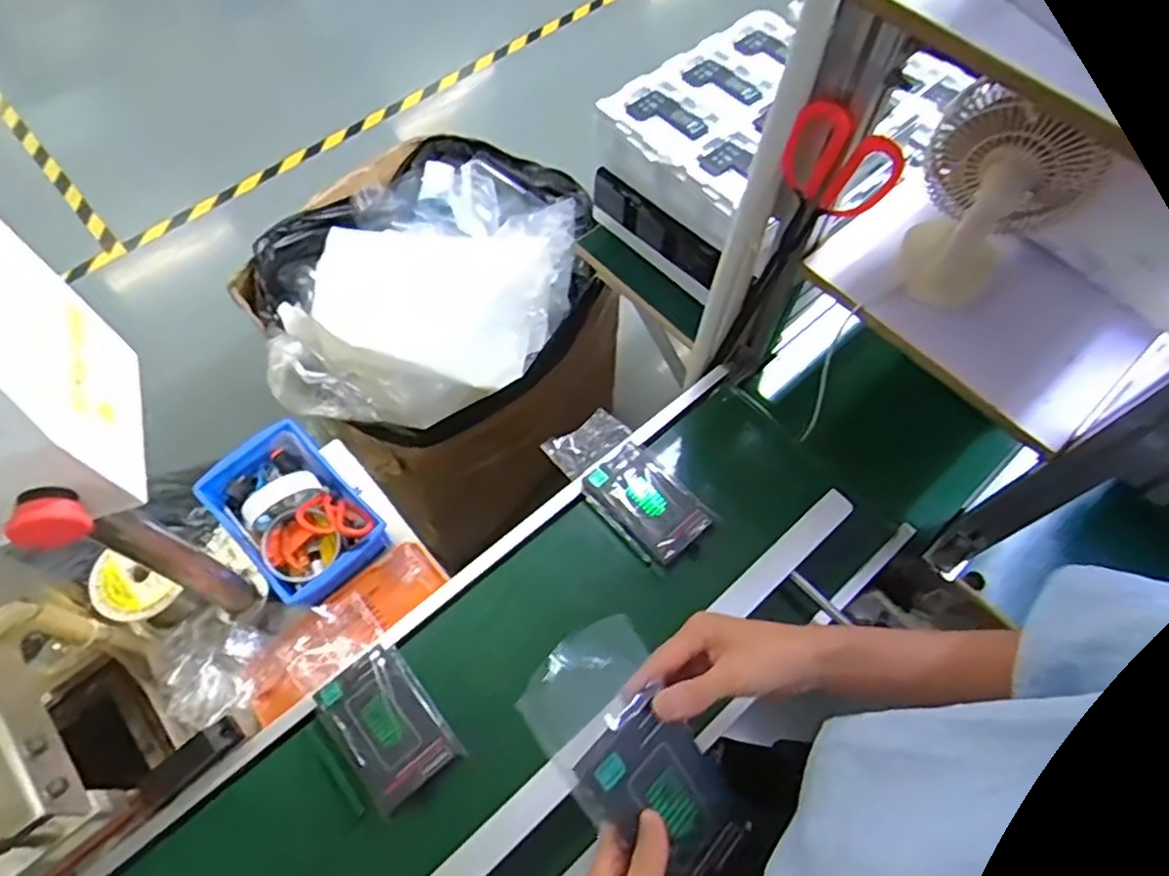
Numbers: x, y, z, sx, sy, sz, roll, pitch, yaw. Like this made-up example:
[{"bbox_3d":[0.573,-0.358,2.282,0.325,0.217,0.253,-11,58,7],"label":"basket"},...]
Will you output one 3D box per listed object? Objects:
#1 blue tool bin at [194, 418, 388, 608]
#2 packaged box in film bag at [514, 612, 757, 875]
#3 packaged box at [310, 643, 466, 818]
[{"bbox_3d":[-0.351,0.087,0.830,0.216,0.071,0.140,41,69,18],"label":"blue tool bin"},{"bbox_3d":[0.041,0.213,0.454,0.093,0.030,0.189,-41,100,-20],"label":"packaged box in film bag"},{"bbox_3d":[-0.192,0.277,0.671,0.089,0.016,0.135,-36,69,-18],"label":"packaged box"}]

